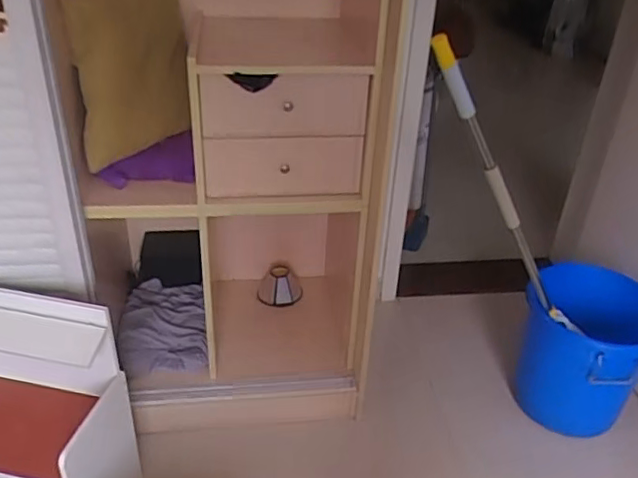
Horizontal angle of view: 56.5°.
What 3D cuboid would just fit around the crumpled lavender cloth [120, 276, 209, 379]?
[{"bbox_3d":[-0.465,0.264,1.788,0.244,0.121,0.323,-4,32,-12],"label":"crumpled lavender cloth"}]

